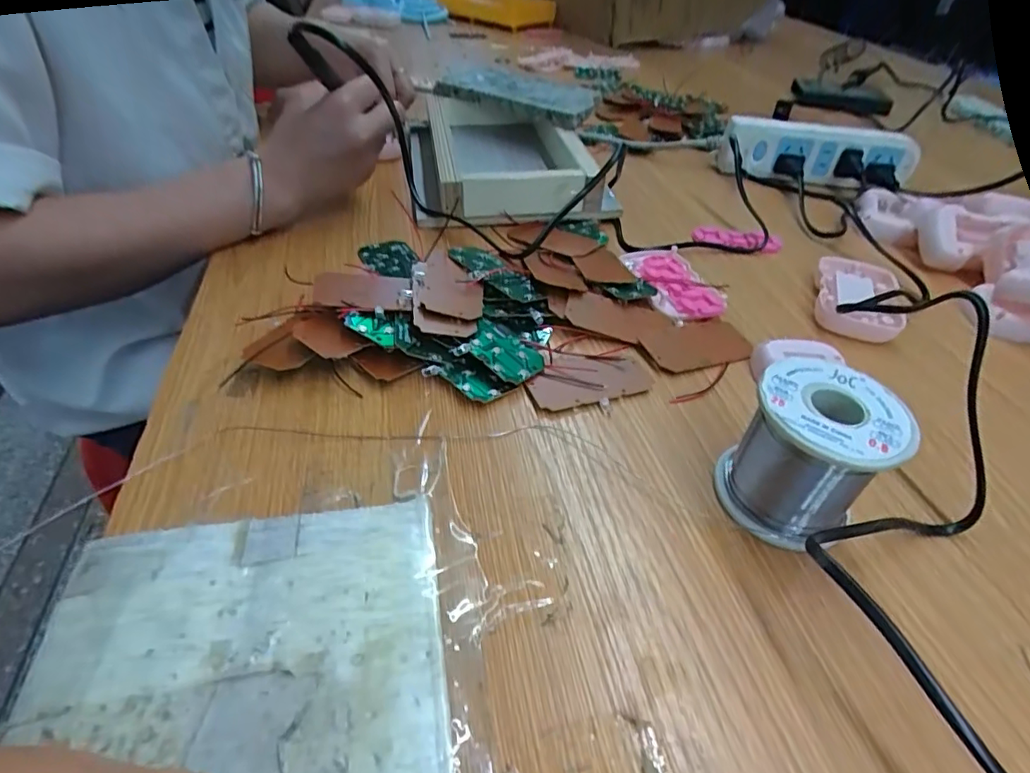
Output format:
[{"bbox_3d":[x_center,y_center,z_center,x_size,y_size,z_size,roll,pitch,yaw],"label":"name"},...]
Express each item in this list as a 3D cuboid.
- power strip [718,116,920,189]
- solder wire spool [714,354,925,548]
[{"bbox_3d":[0.314,-0.243,0.556,0.190,0.044,0.031,7,43,3],"label":"power strip"},{"bbox_3d":[0.133,0.031,0.248,0.059,0.062,0.059,2,43,-2],"label":"solder wire spool"}]

